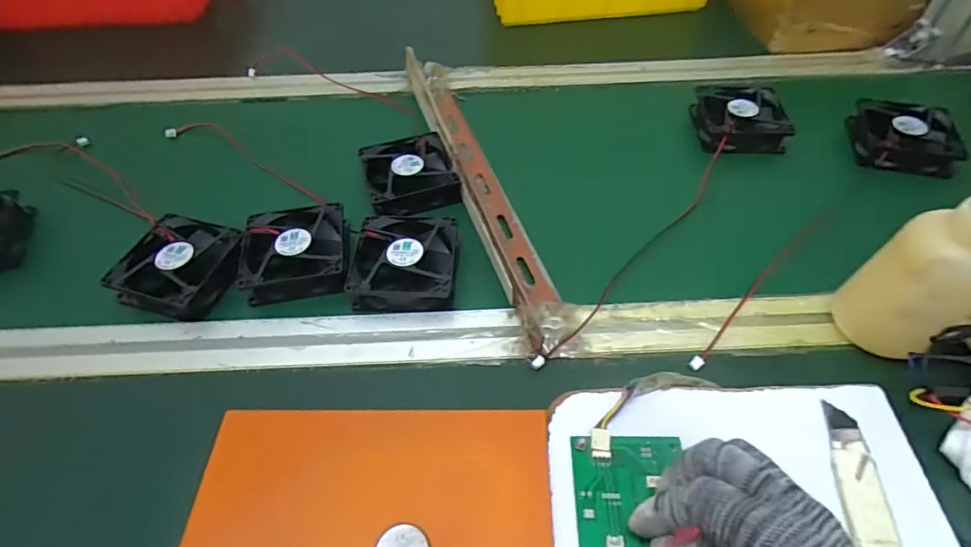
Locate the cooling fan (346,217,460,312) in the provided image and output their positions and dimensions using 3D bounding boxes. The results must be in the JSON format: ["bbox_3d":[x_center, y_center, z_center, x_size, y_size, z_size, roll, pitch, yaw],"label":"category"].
[{"bbox_3d":[-0.063,-0.011,0.409,0.081,0.028,0.087,-1,54,2],"label":"cooling fan"}]

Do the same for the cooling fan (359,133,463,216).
[{"bbox_3d":[-0.070,-0.095,0.473,0.080,0.024,0.083,-13,54,-7],"label":"cooling fan"}]

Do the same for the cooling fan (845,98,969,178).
[{"bbox_3d":[0.404,-0.131,0.488,0.085,0.028,0.085,11,55,11],"label":"cooling fan"}]

